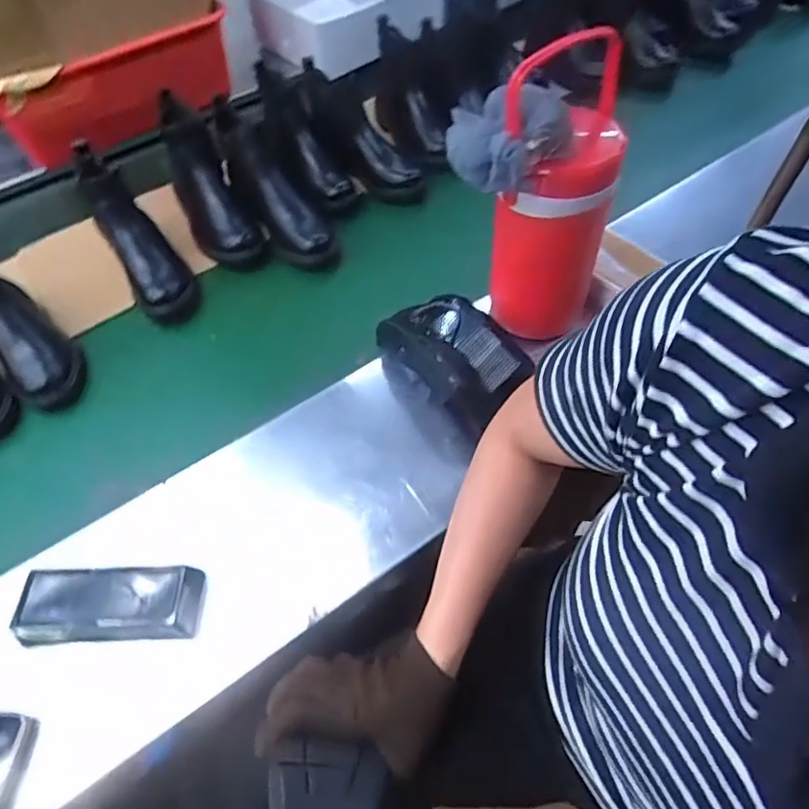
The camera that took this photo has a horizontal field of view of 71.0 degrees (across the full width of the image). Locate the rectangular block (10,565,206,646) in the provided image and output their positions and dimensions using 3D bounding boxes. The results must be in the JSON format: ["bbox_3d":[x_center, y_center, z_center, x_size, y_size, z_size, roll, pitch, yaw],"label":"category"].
[{"bbox_3d":[-0.270,0.180,0.519,0.155,0.051,0.059,-3,54,3],"label":"rectangular block"}]

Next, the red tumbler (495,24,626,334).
[{"bbox_3d":[0.157,-0.213,0.591,0.106,0.294,0.114,10,55,12],"label":"red tumbler"}]

